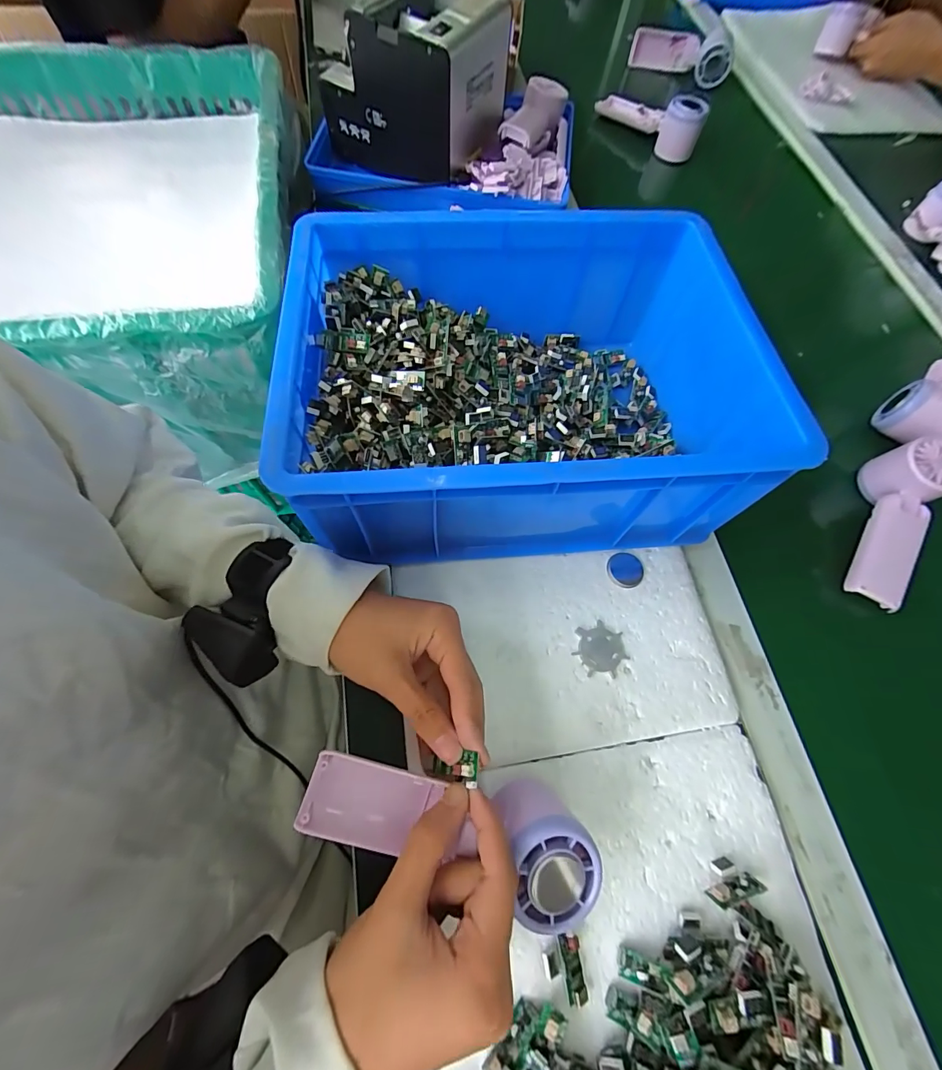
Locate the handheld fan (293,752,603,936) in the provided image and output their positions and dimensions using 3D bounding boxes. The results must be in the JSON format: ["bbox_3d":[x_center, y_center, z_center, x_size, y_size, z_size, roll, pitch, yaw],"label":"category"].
[{"bbox_3d":[-0.011,0.171,0.244,0.164,0.045,0.058,14,70,2],"label":"handheld fan"}]

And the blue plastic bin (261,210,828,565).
[{"bbox_3d":[0.041,-0.125,0.342,0.338,0.125,0.259,-4,69,-5],"label":"blue plastic bin"}]

